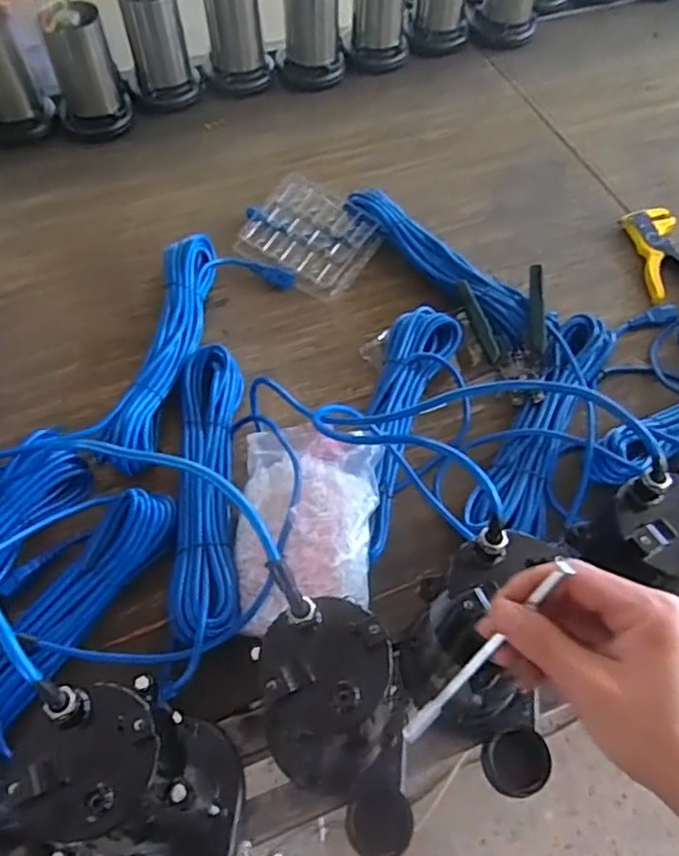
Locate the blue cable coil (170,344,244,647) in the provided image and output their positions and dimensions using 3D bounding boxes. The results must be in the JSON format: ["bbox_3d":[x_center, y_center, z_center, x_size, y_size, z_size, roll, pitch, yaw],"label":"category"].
[{"bbox_3d":[-0.140,0.052,0.687,0.075,0.038,0.352,-4,59,-3],"label":"blue cable coil"}]

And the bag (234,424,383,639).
[{"bbox_3d":[-0.035,0.092,0.638,0.139,0.052,0.211,4,58,2],"label":"bag"}]

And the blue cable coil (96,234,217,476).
[{"bbox_3d":[-0.213,-0.105,0.790,0.067,0.042,0.356,6,59,3],"label":"blue cable coil"}]

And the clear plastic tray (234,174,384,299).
[{"bbox_3d":[-0.045,-0.266,0.901,0.175,0.018,0.146,38,77,14],"label":"clear plastic tray"}]

